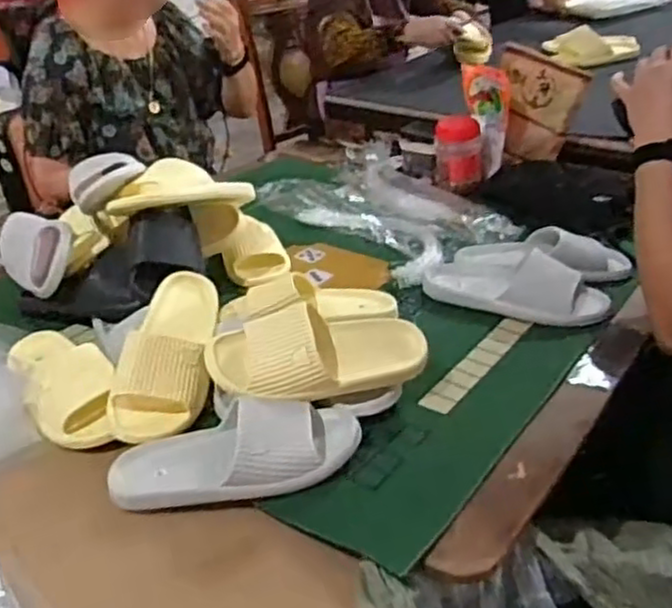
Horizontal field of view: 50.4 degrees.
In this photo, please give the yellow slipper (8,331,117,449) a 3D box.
[{"bbox_3d":[-0.339,0.088,0.888,0.094,0.058,0.259,-21,36,-27],"label":"yellow slipper"}]

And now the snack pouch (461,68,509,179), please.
[{"bbox_3d":[0.308,-0.377,1.494,0.037,0.228,0.138,-11,32,-12],"label":"snack pouch"}]

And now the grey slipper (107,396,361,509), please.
[{"bbox_3d":[-0.107,0.156,0.760,0.267,0.067,0.096,-6,31,-5],"label":"grey slipper"}]

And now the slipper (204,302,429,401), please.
[{"bbox_3d":[-0.019,0.051,0.842,0.253,0.076,0.103,-13,33,-16],"label":"slipper"}]

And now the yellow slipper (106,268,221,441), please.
[{"bbox_3d":[-0.208,0.058,0.892,0.107,0.077,0.240,-2,31,2],"label":"yellow slipper"}]

